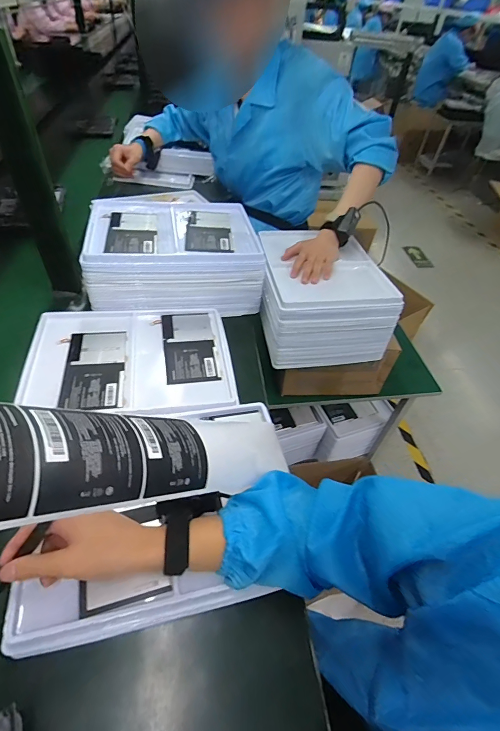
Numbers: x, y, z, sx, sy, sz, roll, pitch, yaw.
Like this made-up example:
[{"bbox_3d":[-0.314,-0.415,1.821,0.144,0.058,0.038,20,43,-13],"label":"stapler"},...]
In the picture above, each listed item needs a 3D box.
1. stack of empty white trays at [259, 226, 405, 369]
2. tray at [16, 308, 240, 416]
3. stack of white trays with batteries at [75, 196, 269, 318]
[{"bbox_3d":[0.145,-0.174,0.831,0.251,0.159,0.317,-3,47,-10],"label":"stack of empty white trays"},{"bbox_3d":[-0.195,-0.018,0.612,0.324,0.023,0.239,-1,47,-9],"label":"tray"},{"bbox_3d":[-0.154,-0.234,0.749,0.317,0.113,0.258,-4,47,-11],"label":"stack of white trays with batteries"}]

